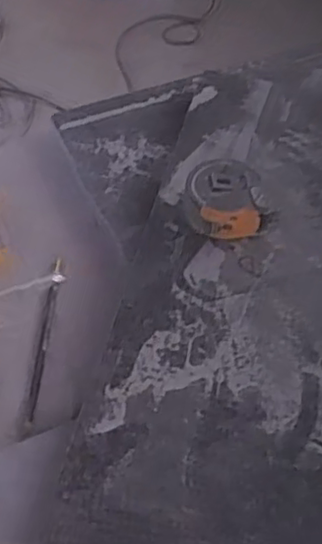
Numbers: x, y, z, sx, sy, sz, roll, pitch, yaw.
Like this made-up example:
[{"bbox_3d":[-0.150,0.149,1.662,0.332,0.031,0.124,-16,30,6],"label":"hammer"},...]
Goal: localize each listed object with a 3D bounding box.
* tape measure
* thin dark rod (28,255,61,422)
[{"bbox_3d":[0.056,-0.065,0.606,0.066,0.037,0.066,1,54,1],"label":"tape measure"},{"bbox_3d":[-0.099,0.050,0.592,0.010,0.007,0.163,1,54,1],"label":"thin dark rod"}]

